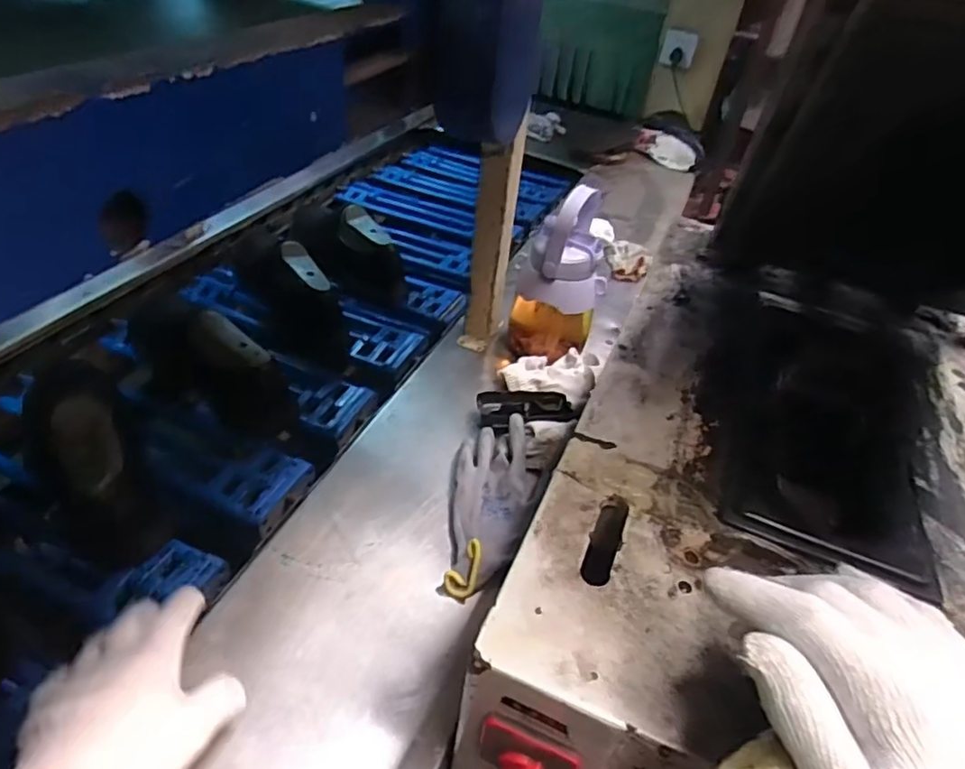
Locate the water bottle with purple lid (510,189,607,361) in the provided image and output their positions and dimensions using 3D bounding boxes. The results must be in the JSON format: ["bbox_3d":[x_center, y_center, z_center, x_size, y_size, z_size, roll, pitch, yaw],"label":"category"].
[{"bbox_3d":[0.099,-0.129,0.784,0.107,0.228,0.088,0,41,-9],"label":"water bottle with purple lid"}]

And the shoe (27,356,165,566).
[{"bbox_3d":[-0.389,0.057,0.589,0.090,0.096,0.273,-21,48,-30],"label":"shoe"}]

